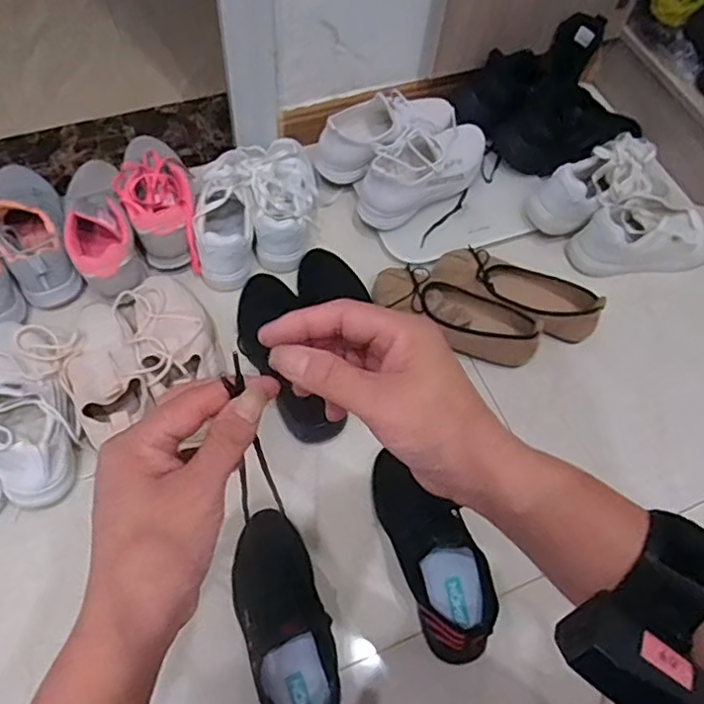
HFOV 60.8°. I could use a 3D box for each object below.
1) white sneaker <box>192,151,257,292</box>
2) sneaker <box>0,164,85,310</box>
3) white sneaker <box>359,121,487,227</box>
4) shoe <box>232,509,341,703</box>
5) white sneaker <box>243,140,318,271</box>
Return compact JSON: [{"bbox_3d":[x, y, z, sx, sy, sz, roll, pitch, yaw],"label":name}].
[{"bbox_3d":[-0.183,-0.199,0.874,0.082,0.102,0.214,-3,74,-6],"label":"white sneaker"},{"bbox_3d":[-0.450,-0.184,0.841,0.082,0.106,0.236,-20,64,-15],"label":"sneaker"},{"bbox_3d":[0.120,-0.284,0.918,0.238,0.095,0.092,-34,69,-20],"label":"white sneaker"},{"bbox_3d":[-0.068,0.293,0.622,0.088,0.073,0.229,-13,76,-11],"label":"shoe"},{"bbox_3d":[-0.104,-0.233,0.900,0.095,0.084,0.221,-2,61,-6],"label":"white sneaker"}]

